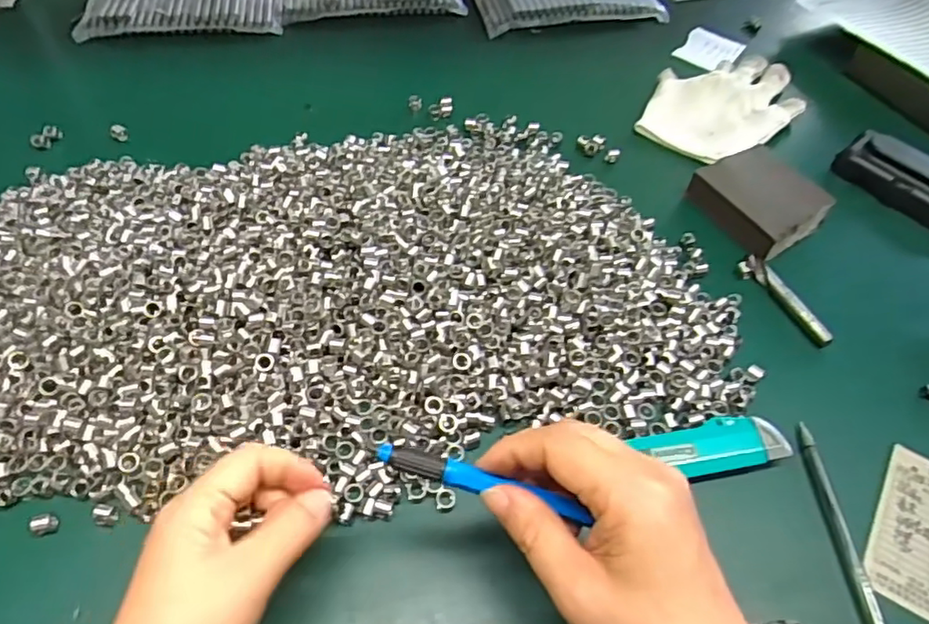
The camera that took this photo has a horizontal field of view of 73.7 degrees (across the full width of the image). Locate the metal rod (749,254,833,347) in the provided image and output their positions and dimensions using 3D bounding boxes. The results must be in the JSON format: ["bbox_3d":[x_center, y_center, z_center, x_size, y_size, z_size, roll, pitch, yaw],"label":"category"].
[{"bbox_3d":[0.215,-0.009,0.411,0.010,0.010,0.075,-18,57,-15],"label":"metal rod"}]

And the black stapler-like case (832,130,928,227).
[{"bbox_3d":[0.340,-0.099,0.472,0.033,0.034,0.104,-36,63,-25],"label":"black stapler-like case"}]

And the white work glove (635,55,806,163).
[{"bbox_3d":[0.224,-0.179,0.533,0.157,0.020,0.101,-32,61,-23],"label":"white work glove"}]

